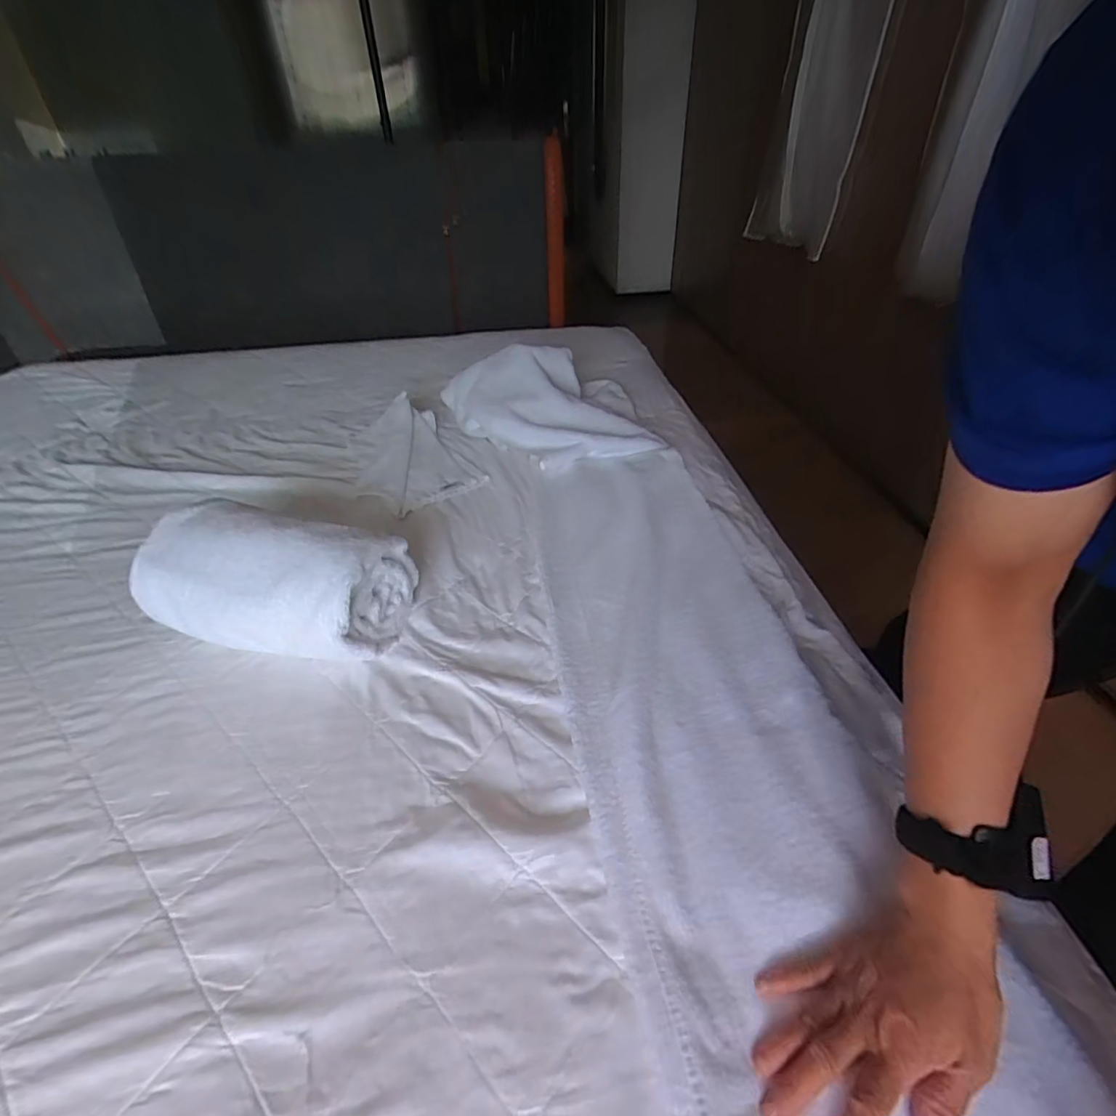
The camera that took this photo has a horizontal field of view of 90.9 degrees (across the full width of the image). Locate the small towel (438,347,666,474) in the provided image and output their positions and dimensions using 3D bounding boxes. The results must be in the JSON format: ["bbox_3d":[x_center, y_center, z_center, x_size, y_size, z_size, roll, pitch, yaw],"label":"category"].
[{"bbox_3d":[-0.017,-0.276,0.981,0.348,0.124,0.293,-9,40,-8],"label":"small towel"}]

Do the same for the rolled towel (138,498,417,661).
[{"bbox_3d":[-0.321,0.022,0.636,0.266,0.132,0.153,8,41,12],"label":"rolled towel"}]

